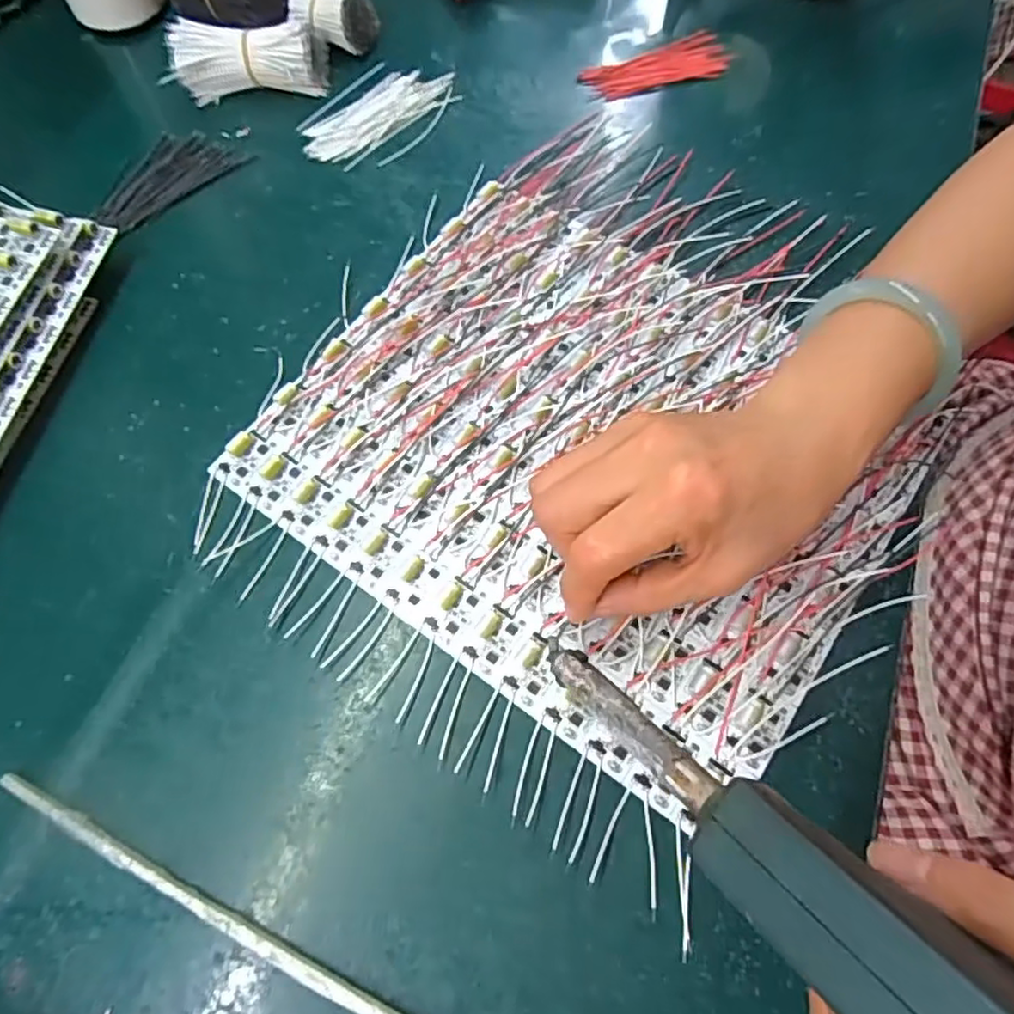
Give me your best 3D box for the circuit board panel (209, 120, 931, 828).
[{"bbox_3d":[0.056,-0.052,0.332,0.285,0.012,0.298,35,73,14],"label":"circuit board panel"}]

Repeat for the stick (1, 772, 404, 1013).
[{"bbox_3d":[-0.081,0.170,0.246,0.275,0.005,0.010,23,70,10],"label":"stick"}]

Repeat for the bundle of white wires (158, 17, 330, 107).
[{"bbox_3d":[-0.165,-0.288,0.419,0.092,0.037,0.033,-4,68,-1],"label":"bundle of white wires"}]

